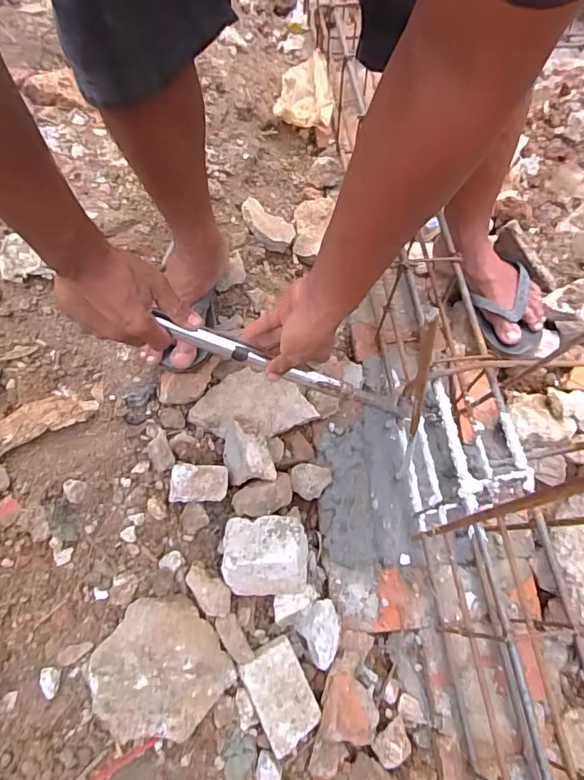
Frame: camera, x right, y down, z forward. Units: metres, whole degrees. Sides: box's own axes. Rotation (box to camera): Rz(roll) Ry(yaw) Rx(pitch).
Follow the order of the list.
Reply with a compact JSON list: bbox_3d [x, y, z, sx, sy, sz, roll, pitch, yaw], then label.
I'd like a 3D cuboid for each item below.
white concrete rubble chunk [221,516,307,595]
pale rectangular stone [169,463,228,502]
[{"bbox_3d":[-0.034,0.209,0.628,0.108,0.050,0.096,-1,66,-3],"label":"white concrete rubble chunk"},{"bbox_3d":[-0.124,0.124,0.653,0.073,0.021,0.049,-1,66,-4],"label":"pale rectangular stone"}]

